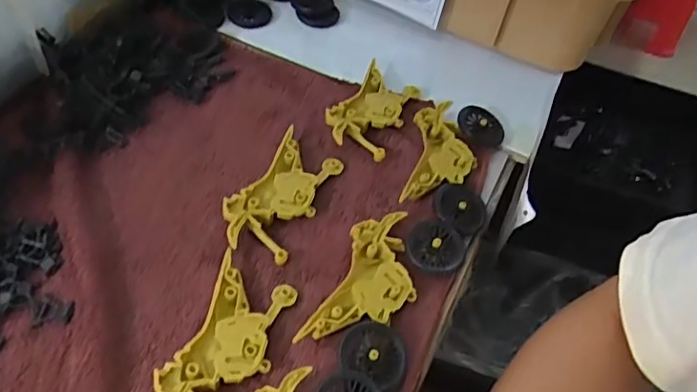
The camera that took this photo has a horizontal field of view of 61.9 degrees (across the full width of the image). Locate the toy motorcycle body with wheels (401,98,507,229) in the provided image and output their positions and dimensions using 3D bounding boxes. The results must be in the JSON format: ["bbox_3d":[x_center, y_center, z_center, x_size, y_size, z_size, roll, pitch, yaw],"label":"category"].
[{"bbox_3d":[0.074,-0.029,0.413,0.061,0.017,0.117,19,50,7],"label":"toy motorcycle body with wheels"}]

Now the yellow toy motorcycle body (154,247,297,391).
[{"bbox_3d":[-0.065,0.079,0.309,0.048,0.009,0.101,16,50,4],"label":"yellow toy motorcycle body"}]

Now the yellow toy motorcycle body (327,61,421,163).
[{"bbox_3d":[0.017,-0.063,0.435,0.050,0.018,0.089,21,50,9],"label":"yellow toy motorcycle body"}]

